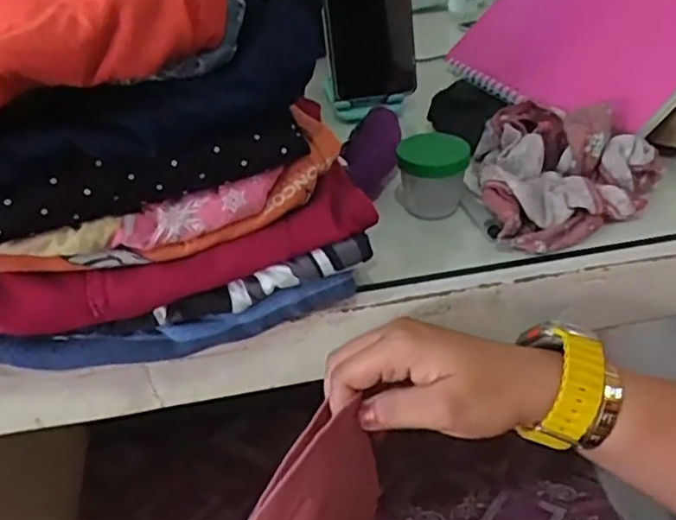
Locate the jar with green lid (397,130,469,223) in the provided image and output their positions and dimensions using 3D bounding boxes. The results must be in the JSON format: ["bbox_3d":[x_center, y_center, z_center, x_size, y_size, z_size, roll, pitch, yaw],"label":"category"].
[{"bbox_3d":[0.066,-0.058,0.450,0.049,0.052,0.043,2,35,8],"label":"jar with green lid"}]

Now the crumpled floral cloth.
[{"bbox_3d":[0.149,-0.072,0.450,0.131,0.058,0.122,-16,36,-16],"label":"crumpled floral cloth"}]

